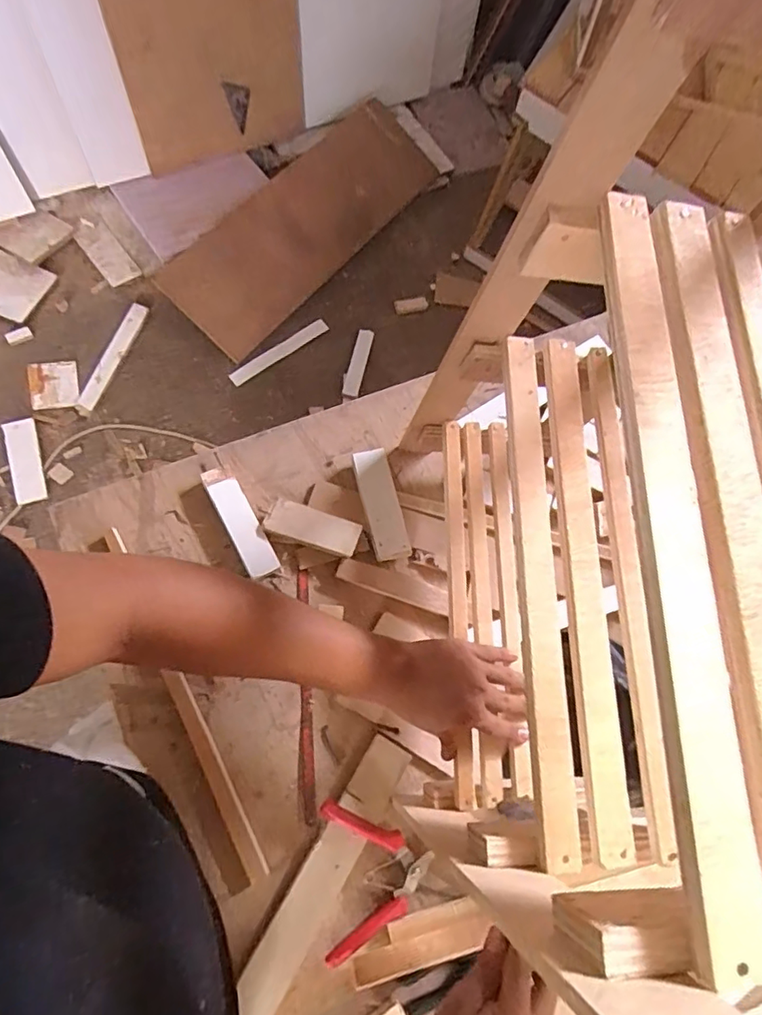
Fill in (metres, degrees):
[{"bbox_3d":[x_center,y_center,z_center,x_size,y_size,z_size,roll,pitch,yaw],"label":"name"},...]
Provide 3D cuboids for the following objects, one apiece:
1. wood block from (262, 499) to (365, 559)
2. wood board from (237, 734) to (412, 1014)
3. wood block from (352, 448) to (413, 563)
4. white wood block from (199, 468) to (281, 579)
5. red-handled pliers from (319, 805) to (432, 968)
[{"bbox_3d":[-0.087,0.027,0.672,0.117,0.025,0.044,18,71,-3],"label":"wood block"},{"bbox_3d":[-0.062,0.395,0.565,0.048,0.018,0.296,33,70,2],"label":"wood board"},{"bbox_3d":[-0.001,-0.008,0.693,0.048,0.024,0.150,-12,75,-13],"label":"wood block"},{"bbox_3d":[-0.179,0.018,0.673,0.039,0.025,0.149,-26,78,-16],"label":"white wood block"},{"bbox_3d":[-0.002,0.400,0.575,0.119,0.034,0.156,0,73,-10],"label":"red-handled pliers"}]

